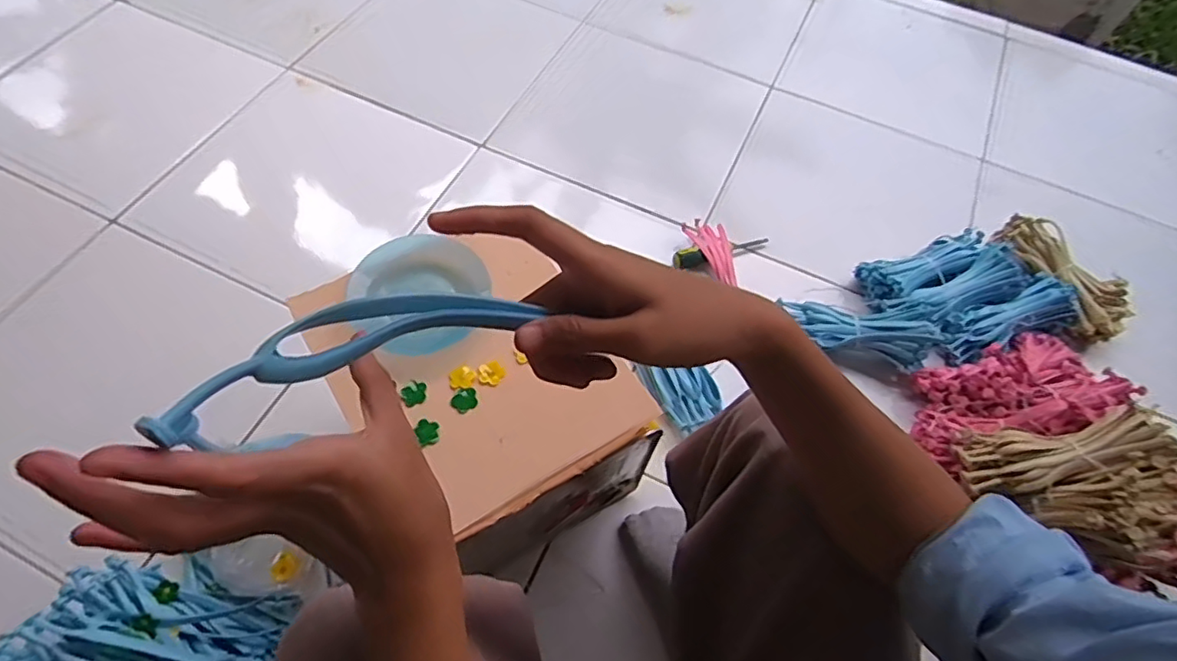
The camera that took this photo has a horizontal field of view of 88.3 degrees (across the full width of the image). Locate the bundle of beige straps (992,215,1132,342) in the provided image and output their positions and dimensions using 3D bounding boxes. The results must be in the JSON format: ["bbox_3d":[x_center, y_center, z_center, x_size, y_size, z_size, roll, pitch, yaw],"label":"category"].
[{"bbox_3d":[0.723,-0.092,0.924,0.080,0.054,0.231,-13,63,-10],"label":"bundle of beige straps"}]

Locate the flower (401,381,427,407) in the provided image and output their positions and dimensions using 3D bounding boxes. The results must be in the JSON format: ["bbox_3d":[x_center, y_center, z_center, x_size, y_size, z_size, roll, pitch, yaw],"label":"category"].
[{"bbox_3d":[-0.155,0.056,0.542,0.020,0.007,0.021,-22,65,-14],"label":"flower"}]

